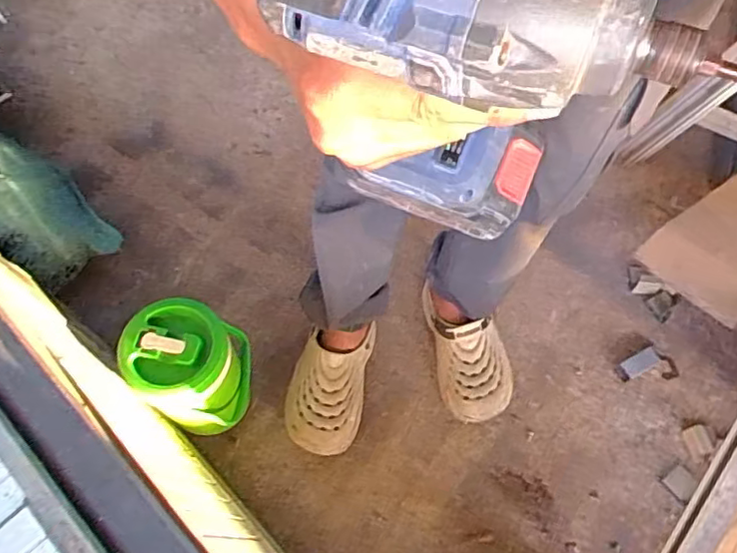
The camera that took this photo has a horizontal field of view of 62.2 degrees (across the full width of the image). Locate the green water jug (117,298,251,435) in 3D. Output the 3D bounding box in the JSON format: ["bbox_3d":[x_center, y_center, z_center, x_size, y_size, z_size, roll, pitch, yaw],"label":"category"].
[{"bbox_3d":[-0.244,0.128,0.856,0.141,0.196,0.141,1,63,-1],"label":"green water jug"}]

